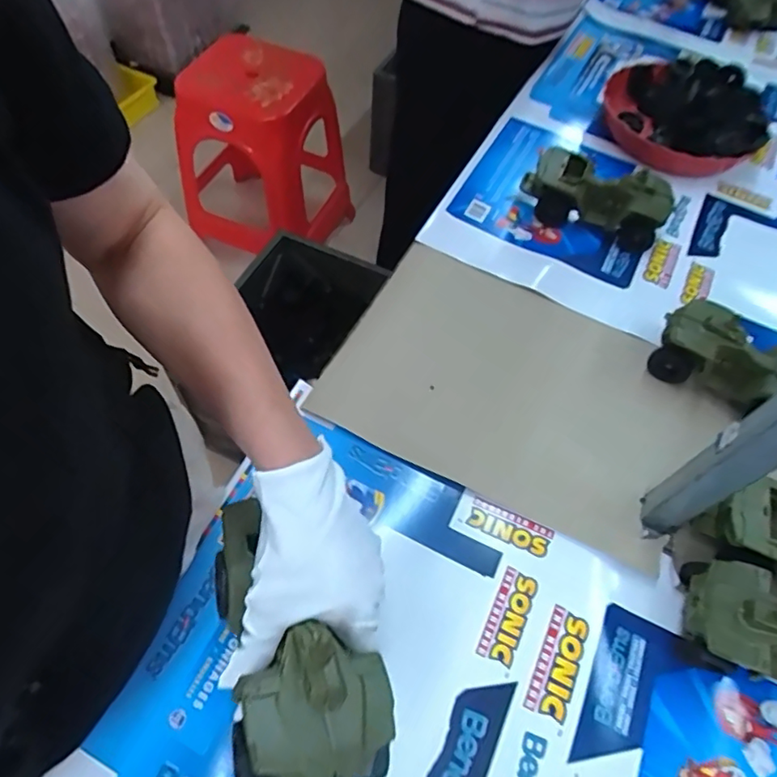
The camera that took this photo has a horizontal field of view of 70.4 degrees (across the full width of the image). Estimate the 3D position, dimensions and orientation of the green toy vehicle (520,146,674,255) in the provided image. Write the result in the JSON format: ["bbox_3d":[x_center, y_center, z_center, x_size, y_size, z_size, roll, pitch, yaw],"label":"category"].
[{"bbox_3d":[0.268,-0.246,0.723,0.188,0.081,0.076,20,59,8],"label":"green toy vehicle"}]

